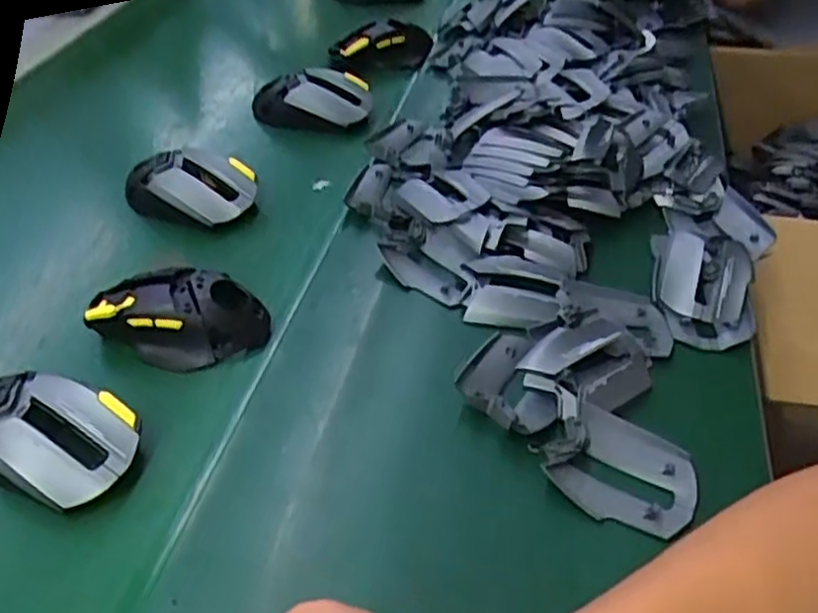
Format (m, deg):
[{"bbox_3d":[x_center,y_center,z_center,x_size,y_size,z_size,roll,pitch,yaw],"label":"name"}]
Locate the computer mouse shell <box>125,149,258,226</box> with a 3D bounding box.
[{"bbox_3d":[-0.176,-0.096,0.598,0.105,0.042,0.065,18,44,18],"label":"computer mouse shell"}]

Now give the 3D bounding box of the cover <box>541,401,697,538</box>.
[{"bbox_3d":[0.121,0.090,0.408,0.073,0.021,0.060,21,47,22],"label":"cover"}]

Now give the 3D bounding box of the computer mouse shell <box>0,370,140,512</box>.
[{"bbox_3d":[-0.203,0.073,0.408,0.106,0.037,0.061,12,44,14],"label":"computer mouse shell"}]

